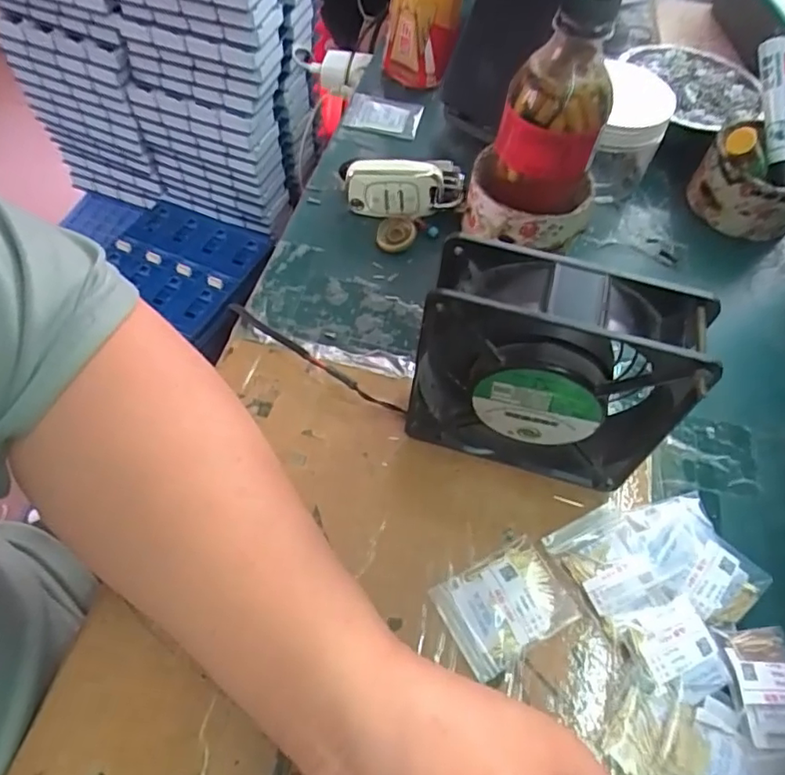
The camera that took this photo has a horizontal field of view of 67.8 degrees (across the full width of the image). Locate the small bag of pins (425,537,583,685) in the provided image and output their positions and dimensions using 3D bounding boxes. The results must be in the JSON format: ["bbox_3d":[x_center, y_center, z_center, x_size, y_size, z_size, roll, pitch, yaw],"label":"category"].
[{"bbox_3d":[0.055,0.104,0.283,0.058,0.006,0.045,-24,61,-18],"label":"small bag of pins"}]

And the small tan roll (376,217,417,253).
[{"bbox_3d":[0.002,-0.109,0.415,0.028,0.004,0.029,-5,66,11],"label":"small tan roll"}]

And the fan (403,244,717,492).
[{"bbox_3d":[0.073,-0.005,0.285,0.117,0.126,0.040,17,57,7],"label":"fan"}]

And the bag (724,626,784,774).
[{"bbox_3d":[0.176,0.141,0.267,0.038,0.009,0.057,-2,57,-5],"label":"bag"}]

